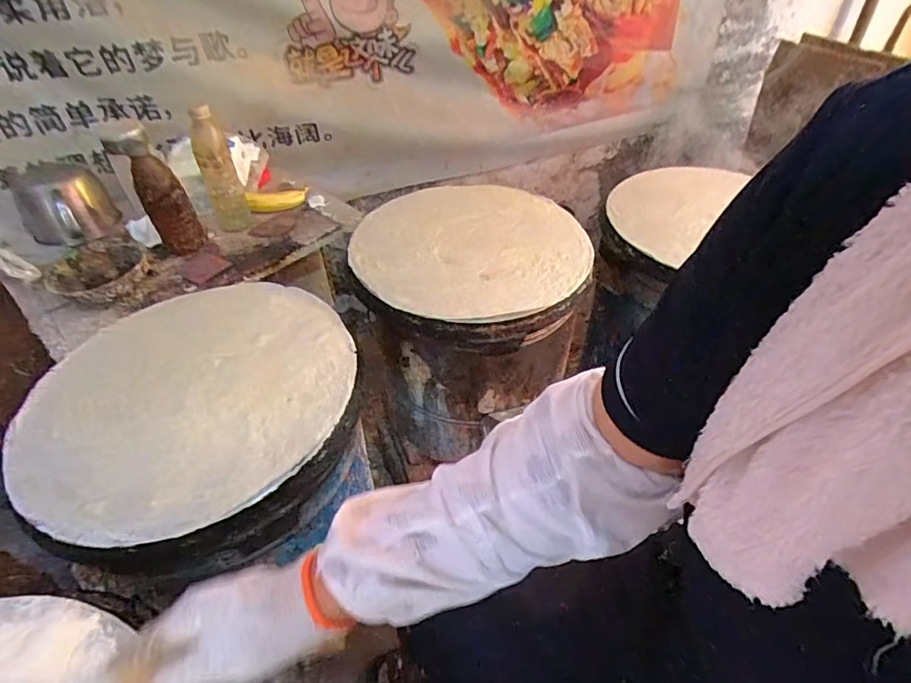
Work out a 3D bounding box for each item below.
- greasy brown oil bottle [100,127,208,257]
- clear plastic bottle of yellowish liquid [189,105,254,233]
[{"bbox_3d":[-0.498,-0.242,0.869,0.076,0.186,0.067,-25,49,-22],"label":"greasy brown oil bottle"},{"bbox_3d":[-0.428,-0.305,0.919,0.064,0.207,0.074,-17,46,-16],"label":"clear plastic bottle of yellowish liquid"}]

